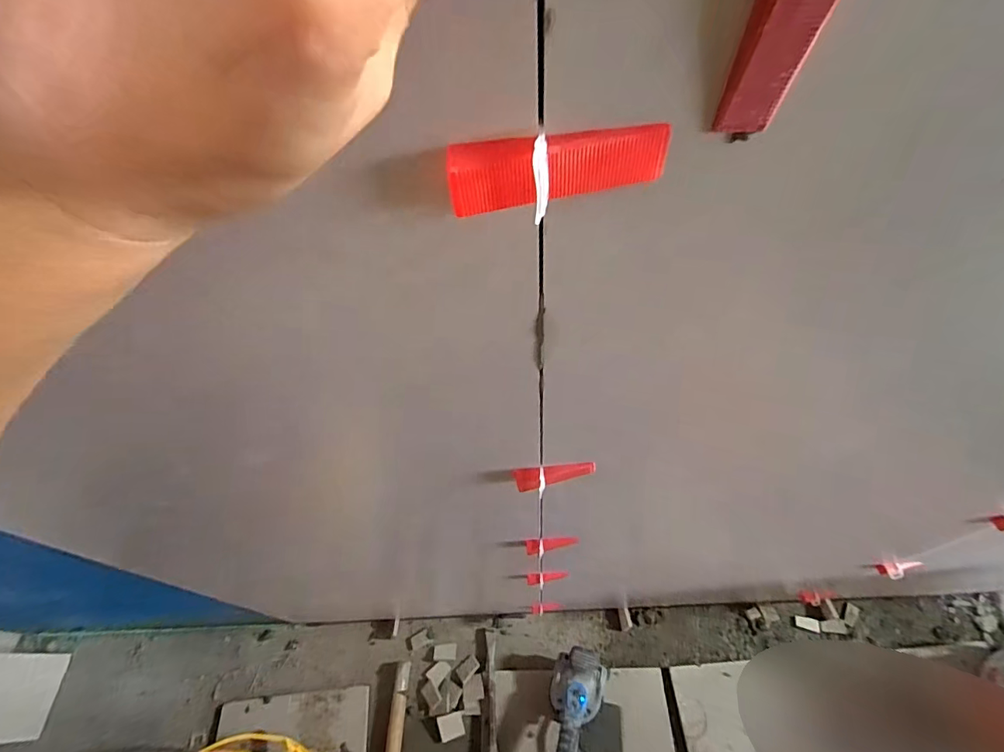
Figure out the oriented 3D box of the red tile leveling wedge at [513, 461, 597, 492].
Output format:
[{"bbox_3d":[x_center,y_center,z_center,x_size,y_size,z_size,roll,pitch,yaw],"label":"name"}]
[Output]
[{"bbox_3d":[0.048,0.090,0.425,0.071,0.017,0.018,-9,55,-1],"label":"red tile leveling wedge"}]

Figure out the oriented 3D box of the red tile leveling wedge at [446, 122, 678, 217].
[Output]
[{"bbox_3d":[0.022,-0.081,0.180,0.083,0.024,0.012,-8,55,-1],"label":"red tile leveling wedge"}]

